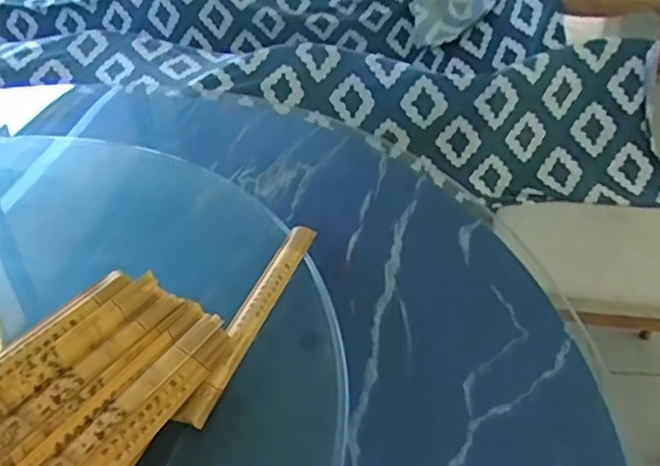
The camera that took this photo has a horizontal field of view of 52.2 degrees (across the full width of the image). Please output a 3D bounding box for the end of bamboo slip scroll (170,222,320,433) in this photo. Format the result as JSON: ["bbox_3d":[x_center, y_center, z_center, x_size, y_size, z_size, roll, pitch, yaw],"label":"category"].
[{"bbox_3d":[-0.073,0.073,0.626,0.032,0.015,0.258,10,38,18],"label":"end of bamboo slip scroll"}]

